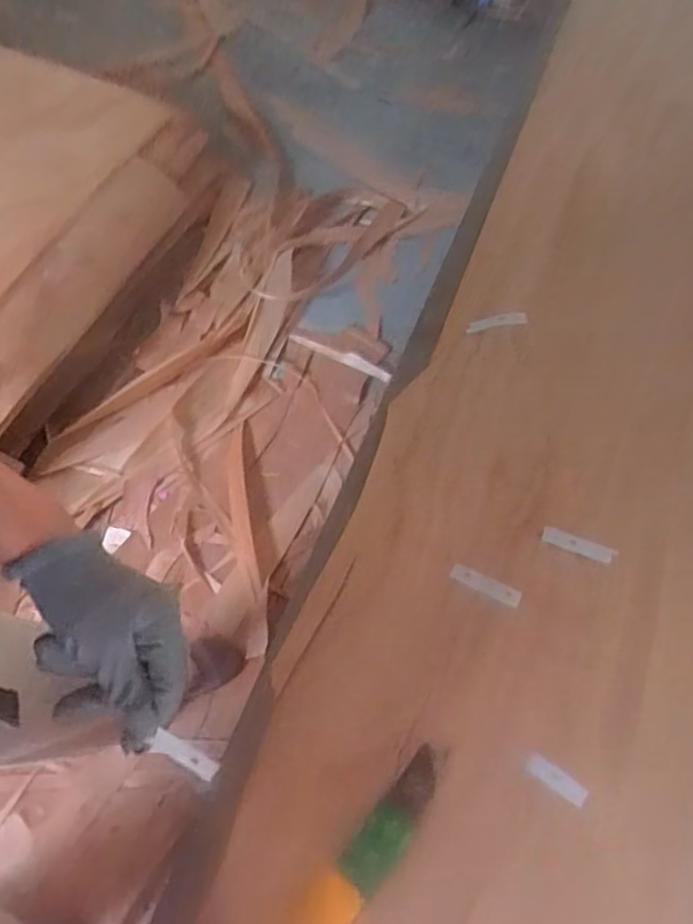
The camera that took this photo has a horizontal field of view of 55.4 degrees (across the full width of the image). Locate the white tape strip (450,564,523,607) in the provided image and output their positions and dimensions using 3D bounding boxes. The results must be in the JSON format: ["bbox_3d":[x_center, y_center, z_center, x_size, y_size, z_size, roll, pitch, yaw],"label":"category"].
[{"bbox_3d":[0.104,0.092,0.496,0.053,0.004,0.013,23,67,18],"label":"white tape strip"}]

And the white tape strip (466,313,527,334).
[{"bbox_3d":[0.141,-0.132,0.622,0.058,0.004,0.018,-12,59,0],"label":"white tape strip"}]

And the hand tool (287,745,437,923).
[{"bbox_3d":[0.008,0.245,0.401,0.029,0.015,0.153,36,67,16],"label":"hand tool"}]

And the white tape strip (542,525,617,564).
[{"bbox_3d":[0.182,0.066,0.517,0.061,0.004,0.014,20,66,2],"label":"white tape strip"}]

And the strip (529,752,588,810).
[{"bbox_3d":[0.138,0.209,0.434,0.039,0.005,0.012,35,64,14],"label":"strip"}]

